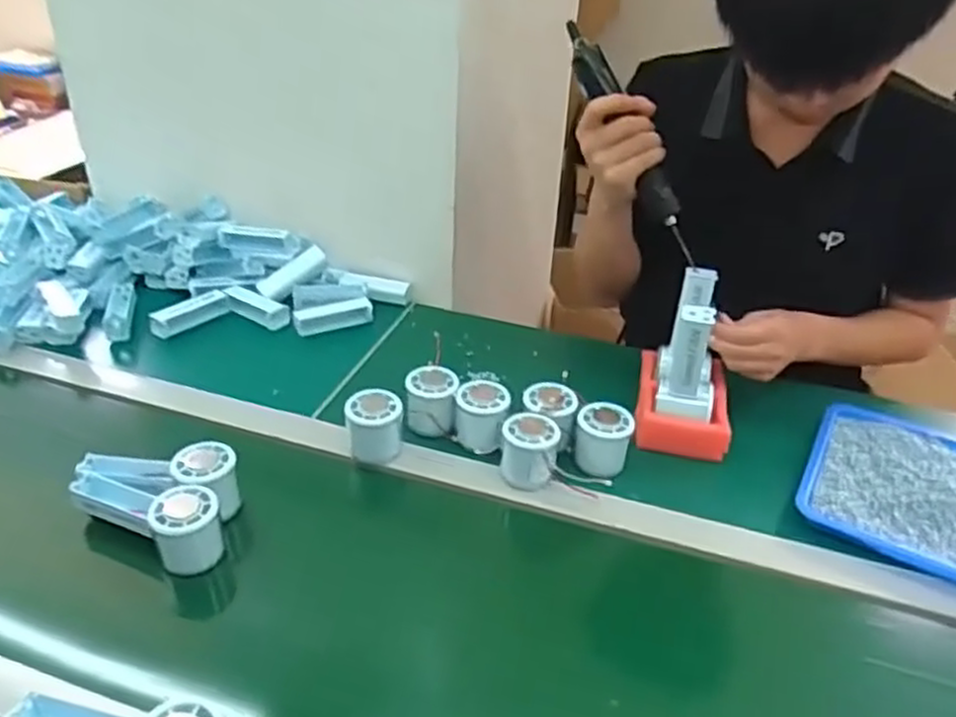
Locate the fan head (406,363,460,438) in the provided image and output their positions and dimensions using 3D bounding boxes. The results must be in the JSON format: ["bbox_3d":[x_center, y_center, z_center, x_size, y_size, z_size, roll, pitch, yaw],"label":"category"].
[{"bbox_3d":[-0.050,0.048,0.828,0.057,0.062,0.051,3,34,1],"label":"fan head"}]

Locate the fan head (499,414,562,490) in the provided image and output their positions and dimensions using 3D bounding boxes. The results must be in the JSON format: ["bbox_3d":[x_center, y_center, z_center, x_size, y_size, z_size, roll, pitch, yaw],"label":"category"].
[{"bbox_3d":[0.052,0.096,0.760,0.054,0.062,0.050,9,34,9],"label":"fan head"}]

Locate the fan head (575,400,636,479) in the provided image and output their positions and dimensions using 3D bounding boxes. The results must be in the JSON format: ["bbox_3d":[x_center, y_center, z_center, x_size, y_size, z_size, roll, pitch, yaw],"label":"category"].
[{"bbox_3d":[0.130,0.086,0.784,0.058,0.060,0.051,9,34,9],"label":"fan head"}]

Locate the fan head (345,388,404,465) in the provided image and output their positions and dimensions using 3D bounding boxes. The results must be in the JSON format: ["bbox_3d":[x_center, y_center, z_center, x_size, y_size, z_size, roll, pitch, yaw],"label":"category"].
[{"bbox_3d":[-0.108,0.067,0.785,0.058,0.058,0.056,-3,34,-8],"label":"fan head"}]

